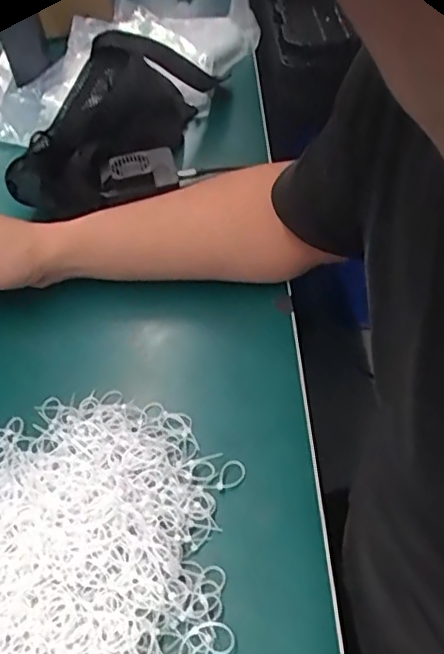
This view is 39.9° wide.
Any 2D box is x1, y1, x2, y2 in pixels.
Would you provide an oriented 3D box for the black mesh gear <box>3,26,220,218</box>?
[{"bbox_3d":[-0.102,-0.246,0.690,0.145,0.078,0.316,8,48,13],"label":"black mesh gear"}]

